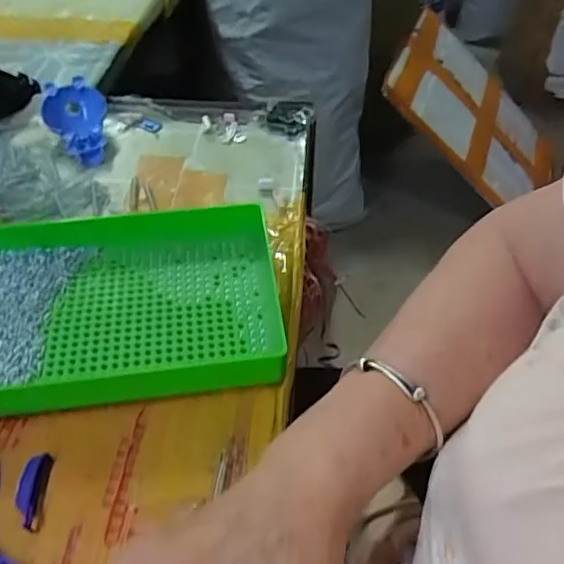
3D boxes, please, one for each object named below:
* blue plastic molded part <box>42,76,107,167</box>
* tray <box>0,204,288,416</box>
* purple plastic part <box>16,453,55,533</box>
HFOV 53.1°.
[{"bbox_3d":[-0.197,-0.157,0.541,0.059,0.034,0.096,-16,50,-10],"label":"blue plastic molded part"},{"bbox_3d":[-0.129,0.015,0.386,0.246,0.039,0.146,-4,49,-8],"label":"tray"},{"bbox_3d":[-0.141,0.118,0.317,0.016,0.005,0.042,-3,47,-2],"label":"purple plastic part"}]

